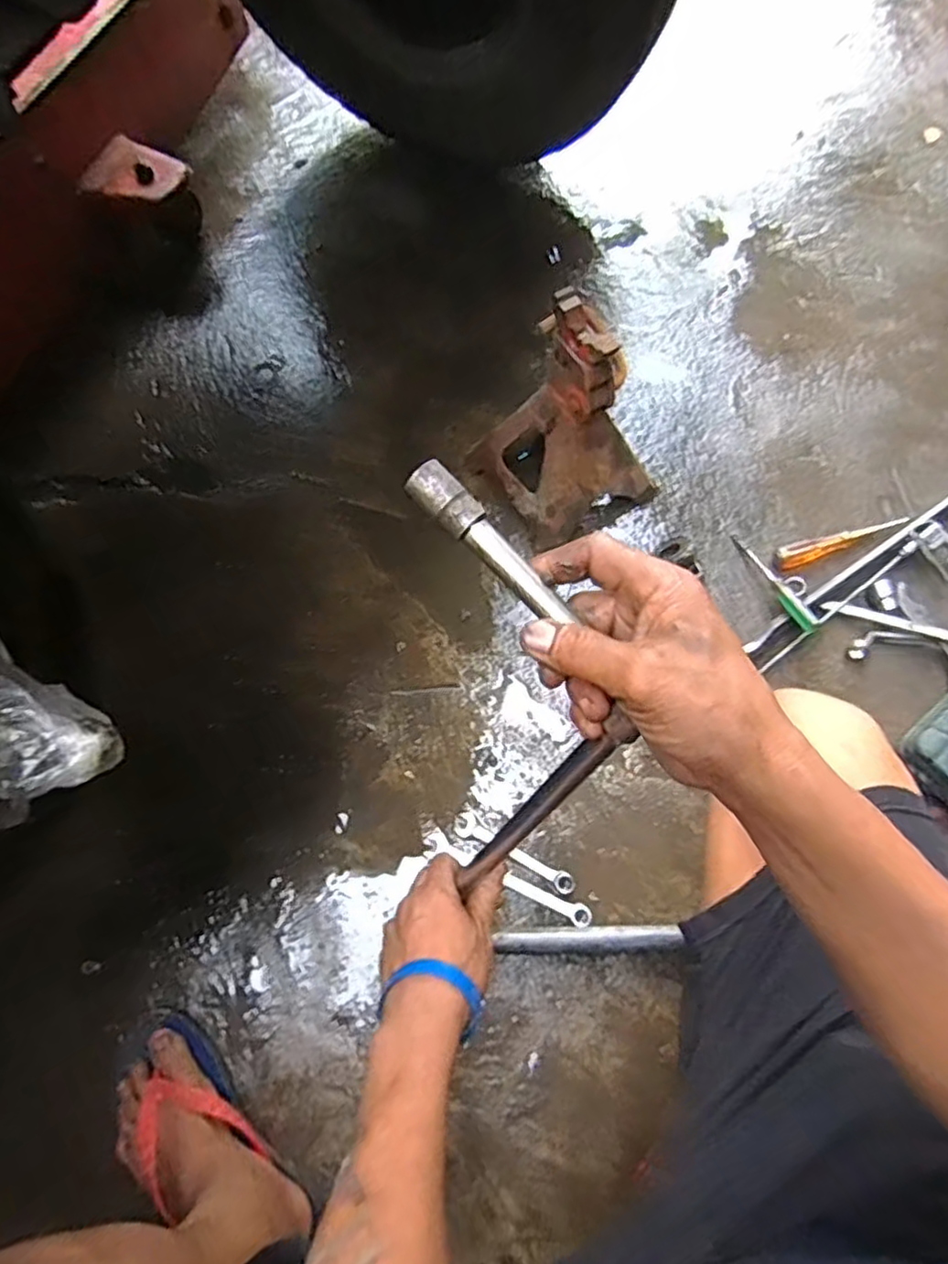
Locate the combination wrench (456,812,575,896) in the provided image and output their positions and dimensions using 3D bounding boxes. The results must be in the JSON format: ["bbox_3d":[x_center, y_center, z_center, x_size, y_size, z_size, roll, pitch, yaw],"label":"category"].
[{"bbox_3d":[0.047,0.249,0.774,0.145,0.007,0.026,27,72,11],"label":"combination wrench"}]

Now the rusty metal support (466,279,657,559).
[{"bbox_3d":[0.118,-0.263,0.847,0.192,0.251,0.185,-30,71,-10],"label":"rusty metal support"}]

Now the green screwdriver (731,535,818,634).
[{"bbox_3d":[0.384,-0.065,0.881,0.025,0.024,0.169,-19,50,-6],"label":"green screwdriver"}]

